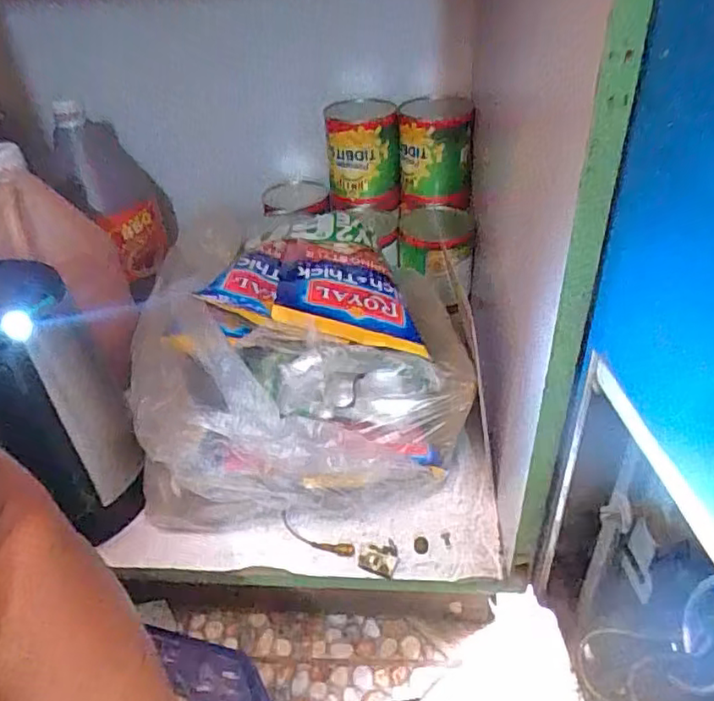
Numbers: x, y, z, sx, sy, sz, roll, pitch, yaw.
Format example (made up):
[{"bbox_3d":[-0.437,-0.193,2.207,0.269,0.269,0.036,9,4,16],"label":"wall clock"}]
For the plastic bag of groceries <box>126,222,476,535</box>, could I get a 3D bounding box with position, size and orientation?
[{"bbox_3d":[-0.069,0.014,0.624,0.310,0.176,0.300,-14,38,-12],"label":"plastic bag of groceries"}]

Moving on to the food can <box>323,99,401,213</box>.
[{"bbox_3d":[0.007,-0.278,0.853,0.098,0.116,0.112,-4,37,1],"label":"food can"}]

